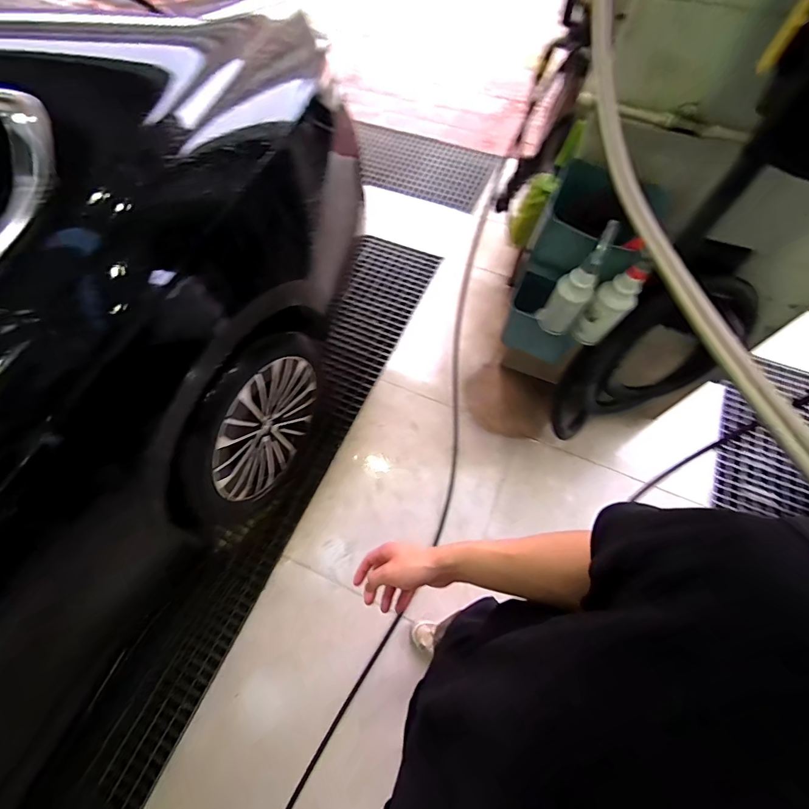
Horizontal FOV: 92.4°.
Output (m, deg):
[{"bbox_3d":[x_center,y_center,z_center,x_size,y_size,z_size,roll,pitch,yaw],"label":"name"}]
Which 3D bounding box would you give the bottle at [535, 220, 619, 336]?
[{"bbox_3d":[0.401,-0.279,0.923,0.094,0.311,0.065,39,72,18],"label":"bottle"}]

